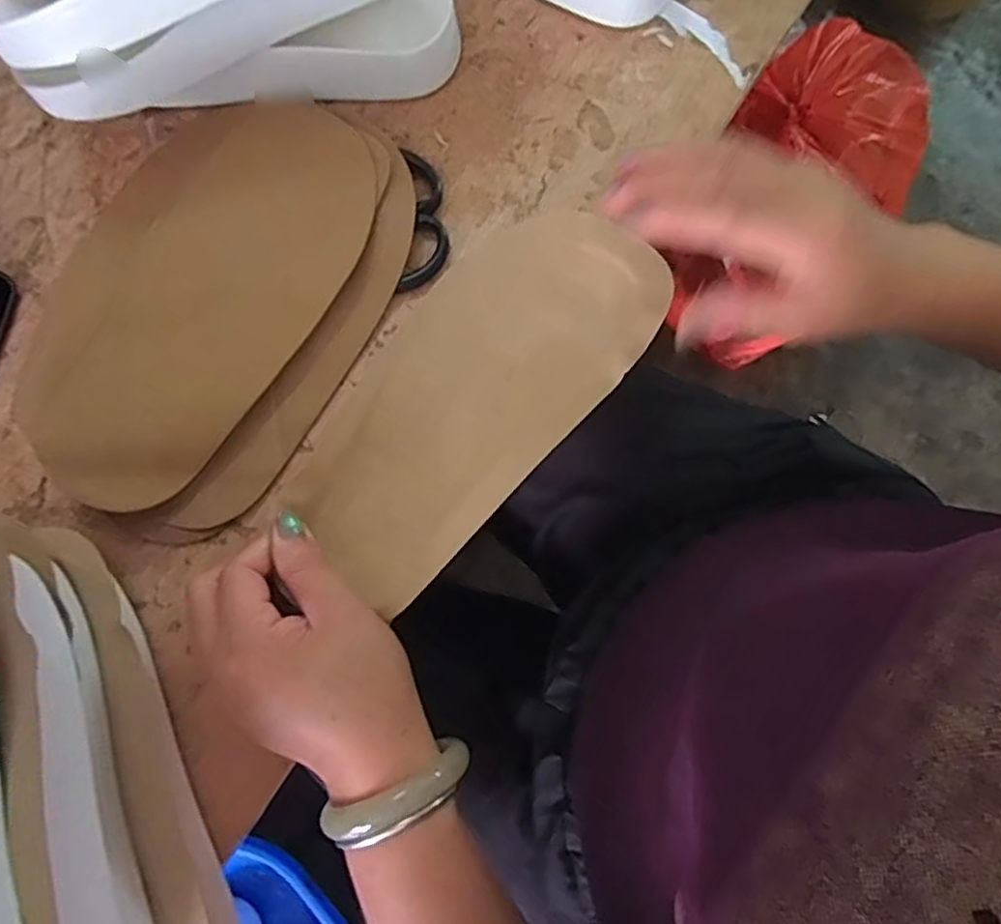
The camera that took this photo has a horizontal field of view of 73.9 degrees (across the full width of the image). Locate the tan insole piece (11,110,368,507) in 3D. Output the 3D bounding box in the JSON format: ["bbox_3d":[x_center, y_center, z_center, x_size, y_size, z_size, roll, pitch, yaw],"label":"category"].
[{"bbox_3d":[-0.174,-0.099,0.369,0.146,0.012,0.240,28,81,10],"label":"tan insole piece"}]

